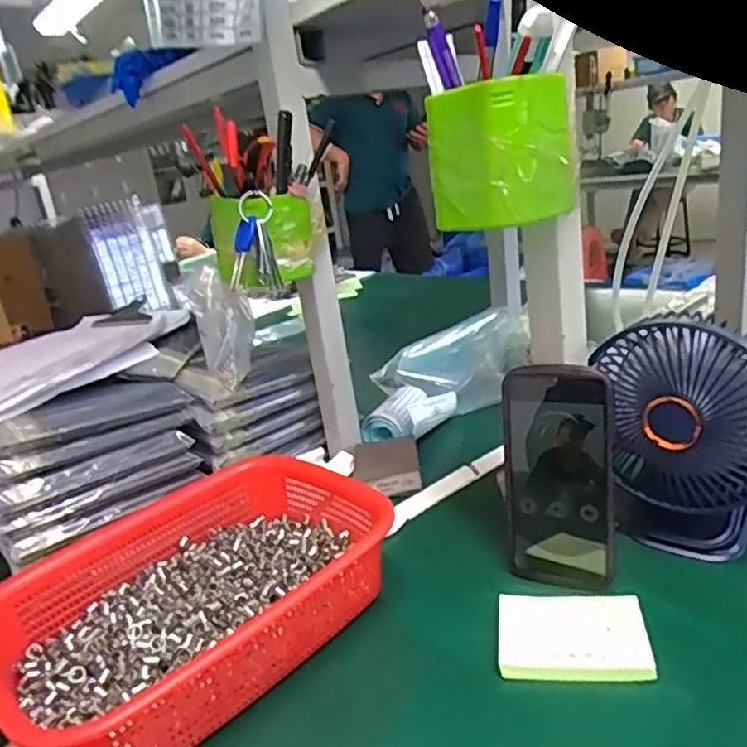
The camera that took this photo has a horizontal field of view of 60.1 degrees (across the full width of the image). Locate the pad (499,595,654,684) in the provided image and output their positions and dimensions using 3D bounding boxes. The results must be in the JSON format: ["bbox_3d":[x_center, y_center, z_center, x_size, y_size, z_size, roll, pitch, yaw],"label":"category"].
[{"bbox_3d":[0.133,0.175,0.434,0.096,0.008,0.070,-4,19,9],"label":"pad"}]

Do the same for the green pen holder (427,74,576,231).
[{"bbox_3d":[0.080,-0.135,0.401,0.071,0.079,0.070,-23,24,-36],"label":"green pen holder"}]

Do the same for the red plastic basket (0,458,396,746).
[{"bbox_3d":[-0.125,0.159,0.490,0.283,0.067,0.199,-23,24,-37],"label":"red plastic basket"}]

